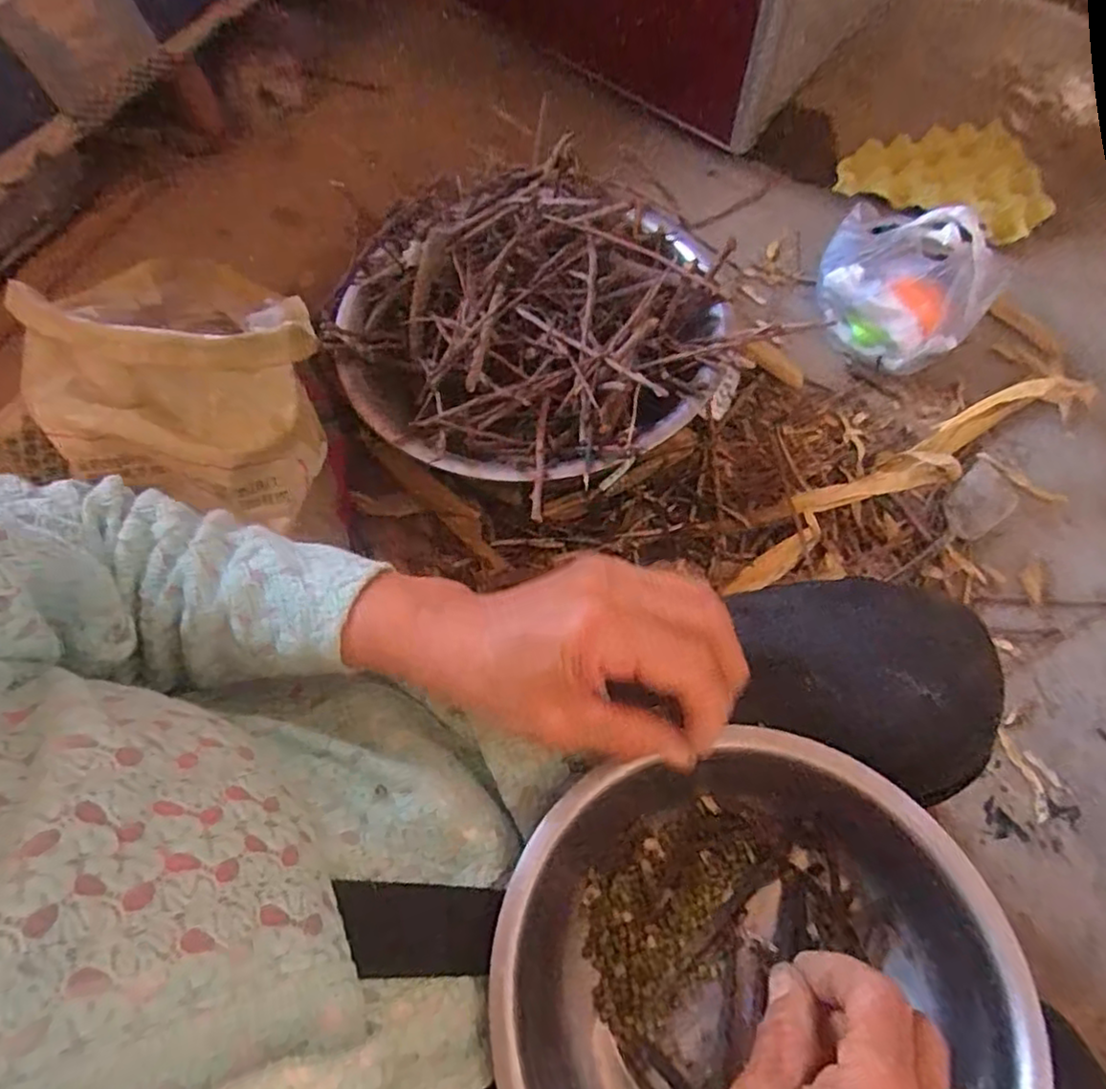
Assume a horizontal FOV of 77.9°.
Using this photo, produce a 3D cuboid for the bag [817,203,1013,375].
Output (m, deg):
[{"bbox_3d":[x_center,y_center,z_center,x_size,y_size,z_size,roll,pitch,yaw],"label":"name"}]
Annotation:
[{"bbox_3d":[0.387,-0.287,0.764,0.183,0.155,0.105,32,75,13],"label":"bag"}]

